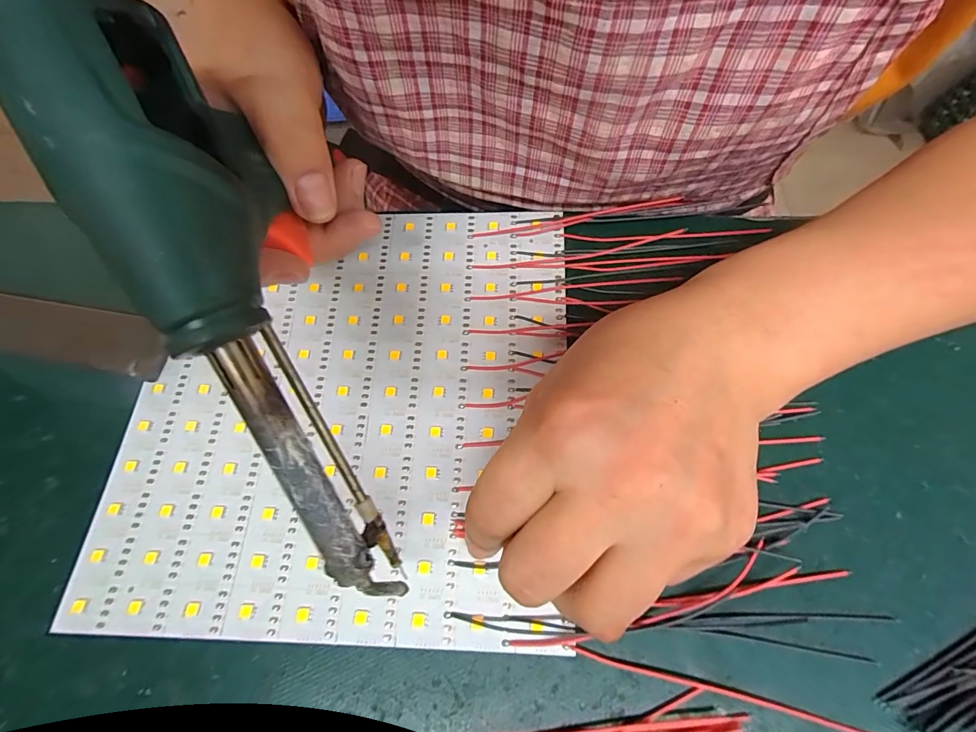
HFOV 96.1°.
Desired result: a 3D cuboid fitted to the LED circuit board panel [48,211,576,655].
[{"bbox_3d":[-0.069,0.013,0.214,0.207,0.005,0.208,1,68,3],"label":"LED circuit board panel"}]

